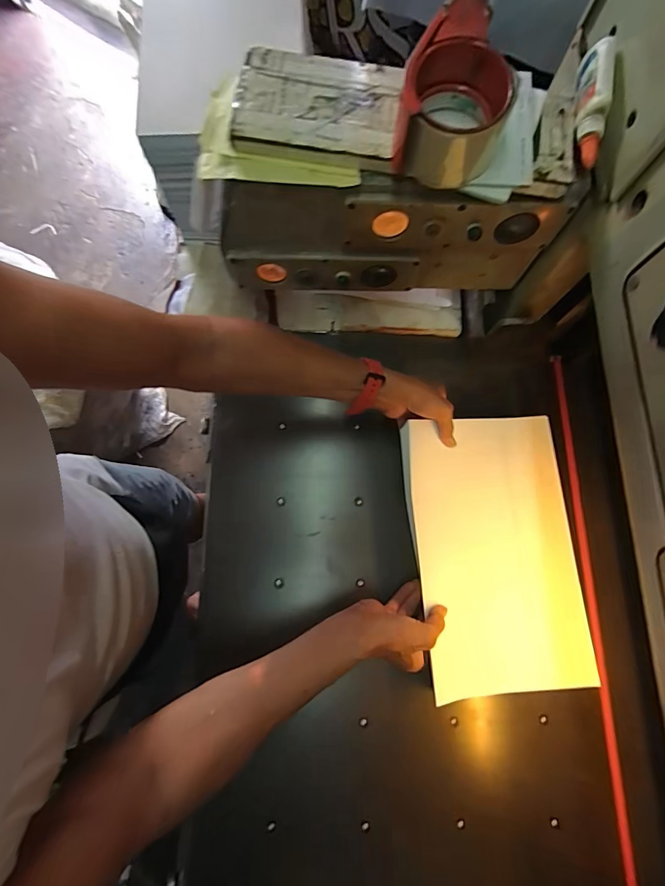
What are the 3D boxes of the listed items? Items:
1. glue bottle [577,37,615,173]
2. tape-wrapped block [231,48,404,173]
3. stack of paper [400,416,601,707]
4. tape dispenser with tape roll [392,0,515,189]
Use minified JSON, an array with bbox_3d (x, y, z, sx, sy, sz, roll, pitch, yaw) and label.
[{"bbox_3d":[0.232,-0.303,0.349,0.018,0.032,0.097,-1,96,-2],"label":"glue bottle"},{"bbox_3d":[-0.015,-0.313,0.365,0.151,0.021,0.102,5,77,0],"label":"tape-wrapped block"},{"bbox_3d":[0.232,0.146,0.552,0.241,0.056,0.351,-2,79,-11],"label":"stack of paper"},{"bbox_3d":[0.104,-0.289,0.329,0.088,0.073,0.117,20,78,4],"label":"tape dispenser with tape roll"}]

